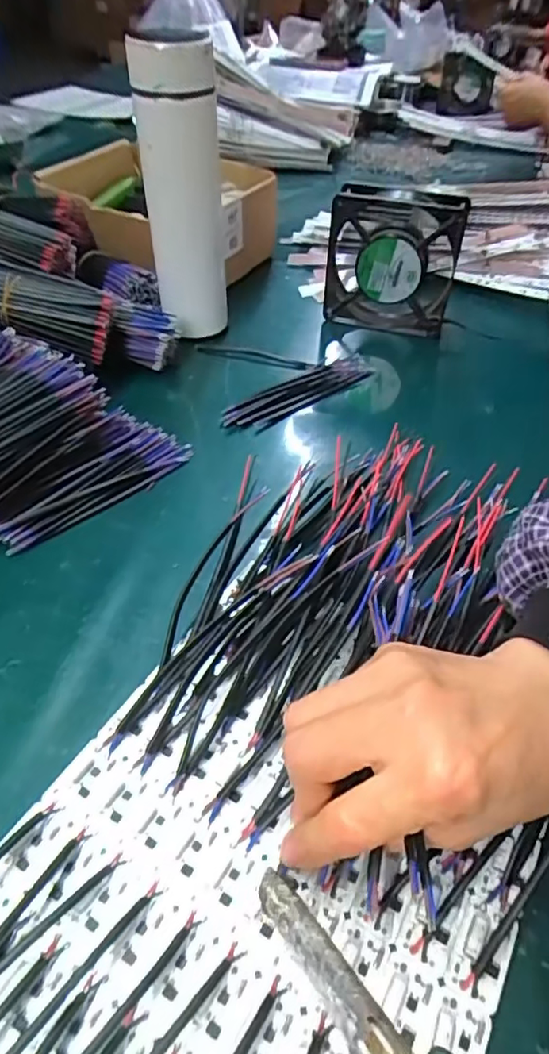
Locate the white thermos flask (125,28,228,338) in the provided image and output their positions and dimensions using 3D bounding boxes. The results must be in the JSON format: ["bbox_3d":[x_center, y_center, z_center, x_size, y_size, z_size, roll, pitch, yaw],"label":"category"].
[{"bbox_3d":[-0.077,-0.281,0.499,0.065,0.222,0.069,-2,45,-5],"label":"white thermos flask"}]

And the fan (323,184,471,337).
[{"bbox_3d":[0.111,-0.252,0.557,0.120,0.123,0.033,9,45,7],"label":"fan"}]

